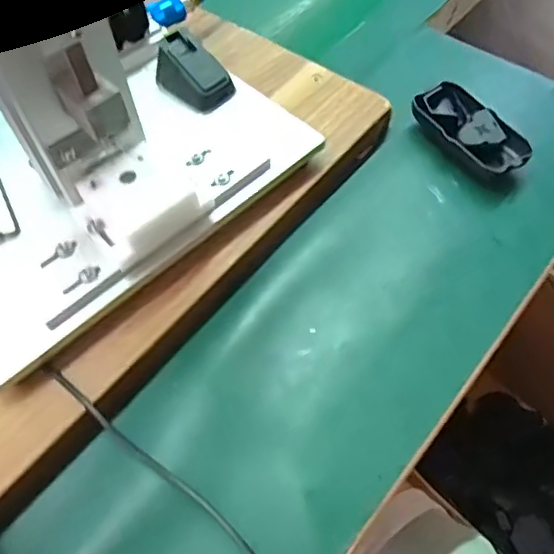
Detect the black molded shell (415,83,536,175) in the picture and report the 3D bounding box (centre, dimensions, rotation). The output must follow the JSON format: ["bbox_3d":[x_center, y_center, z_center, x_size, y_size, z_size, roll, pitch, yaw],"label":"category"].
[{"bbox_3d":[0.170,-0.127,0.502,0.050,0.027,0.107,-30,62,-16],"label":"black molded shell"}]

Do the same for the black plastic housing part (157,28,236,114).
[{"bbox_3d":[-0.071,-0.173,0.476,0.063,0.038,0.038,34,65,20],"label":"black plastic housing part"}]

